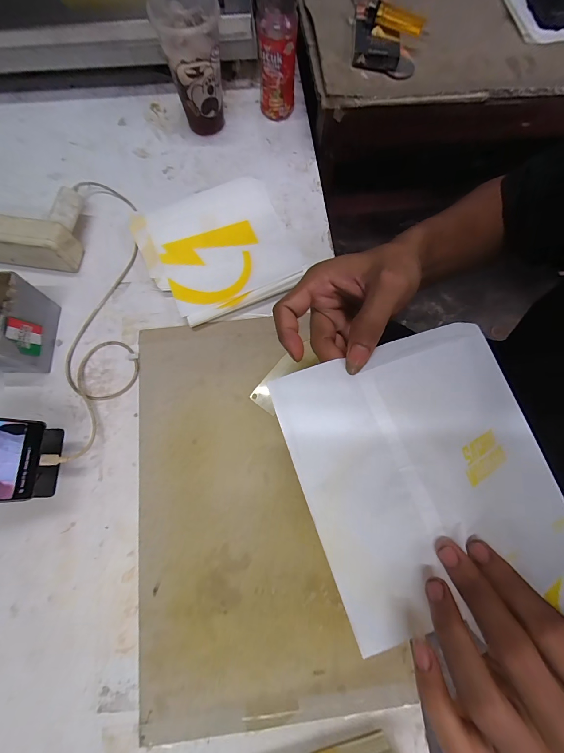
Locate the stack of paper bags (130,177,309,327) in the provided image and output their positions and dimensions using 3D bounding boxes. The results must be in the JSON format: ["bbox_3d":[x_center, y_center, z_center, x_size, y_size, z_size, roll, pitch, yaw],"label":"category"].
[{"bbox_3d":[-0.089,-0.181,0.437,0.200,0.027,0.198,-21,76,-7],"label":"stack of paper bags"}]

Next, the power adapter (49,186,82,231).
[{"bbox_3d":[-0.288,-0.227,0.413,0.023,0.018,0.055,9,75,2],"label":"power adapter"}]

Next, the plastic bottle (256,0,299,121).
[{"bbox_3d":[-0.007,-0.487,0.434,0.056,0.196,0.066,3,75,0],"label":"plastic bottle"}]

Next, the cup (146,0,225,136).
[{"bbox_3d":[-0.125,-0.445,0.442,0.083,0.154,0.091,-9,75,-3],"label":"cup"}]

